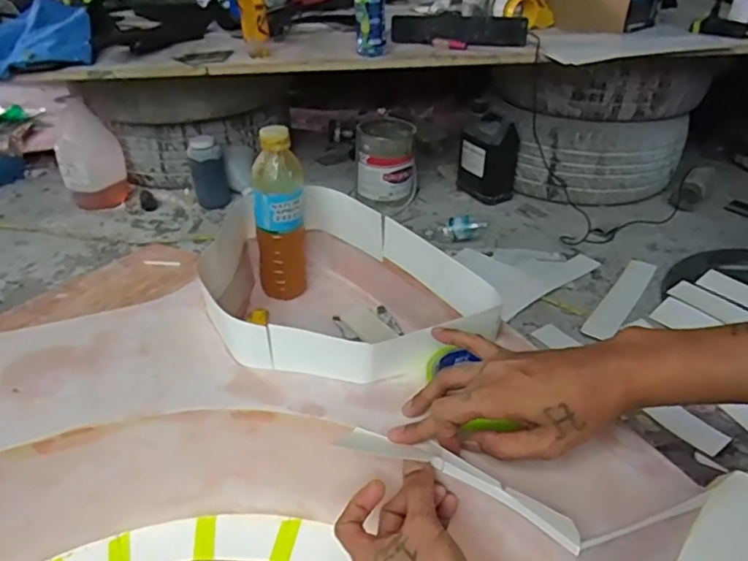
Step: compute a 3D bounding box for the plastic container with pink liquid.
[{"bbox_3d":[-0.785,-0.336,1.559,0.161,0.262,0.112,-14,37,-19],"label":"plastic container with pink liquid"}]

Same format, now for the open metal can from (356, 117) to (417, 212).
[{"bbox_3d":[0.038,-0.341,1.618,0.170,0.200,0.203,0,35,-1],"label":"open metal can"}]

